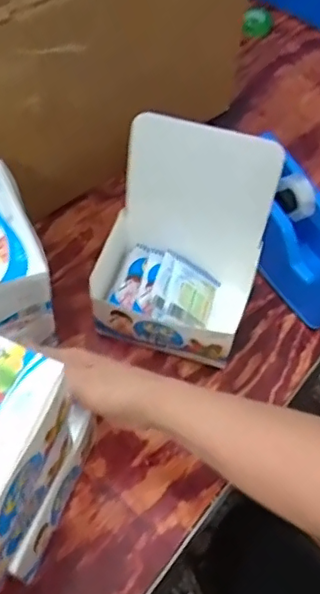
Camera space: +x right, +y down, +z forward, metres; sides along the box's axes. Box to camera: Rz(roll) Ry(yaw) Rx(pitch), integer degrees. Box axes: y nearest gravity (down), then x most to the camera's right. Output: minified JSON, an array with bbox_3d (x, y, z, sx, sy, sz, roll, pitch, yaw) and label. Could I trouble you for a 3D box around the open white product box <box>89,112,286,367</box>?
[{"bbox_3d":[0.018,-0.042,0.560,0.142,0.198,0.136,17,59,8],"label":"open white product box"}]

